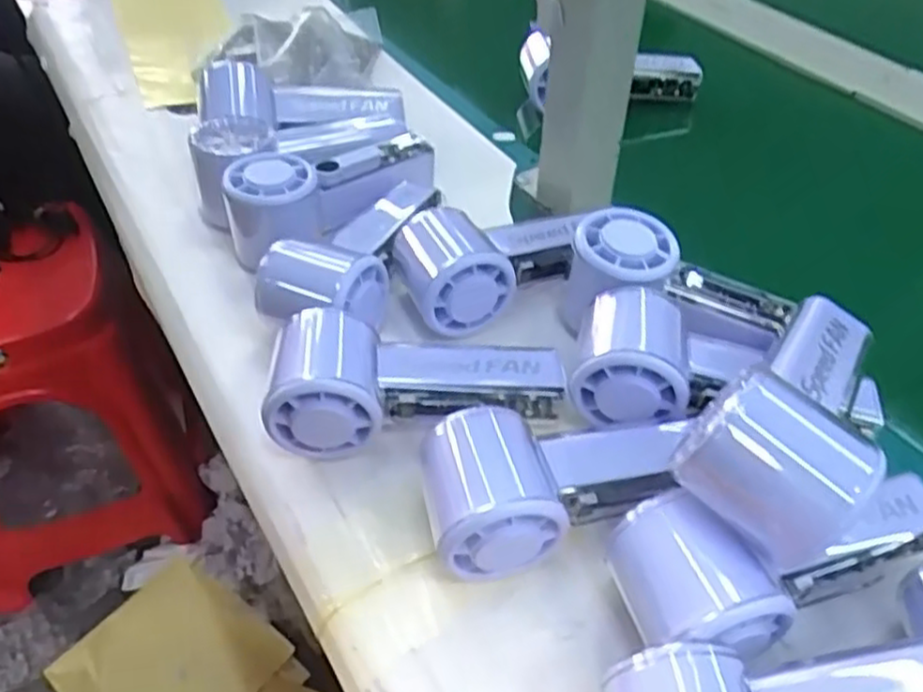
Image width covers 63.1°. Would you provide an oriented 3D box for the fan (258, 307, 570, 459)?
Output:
[{"bbox_3d":[-0.024,0.012,0.389,0.149,0.053,0.061,-4,46,-4],"label":"fan"}]

